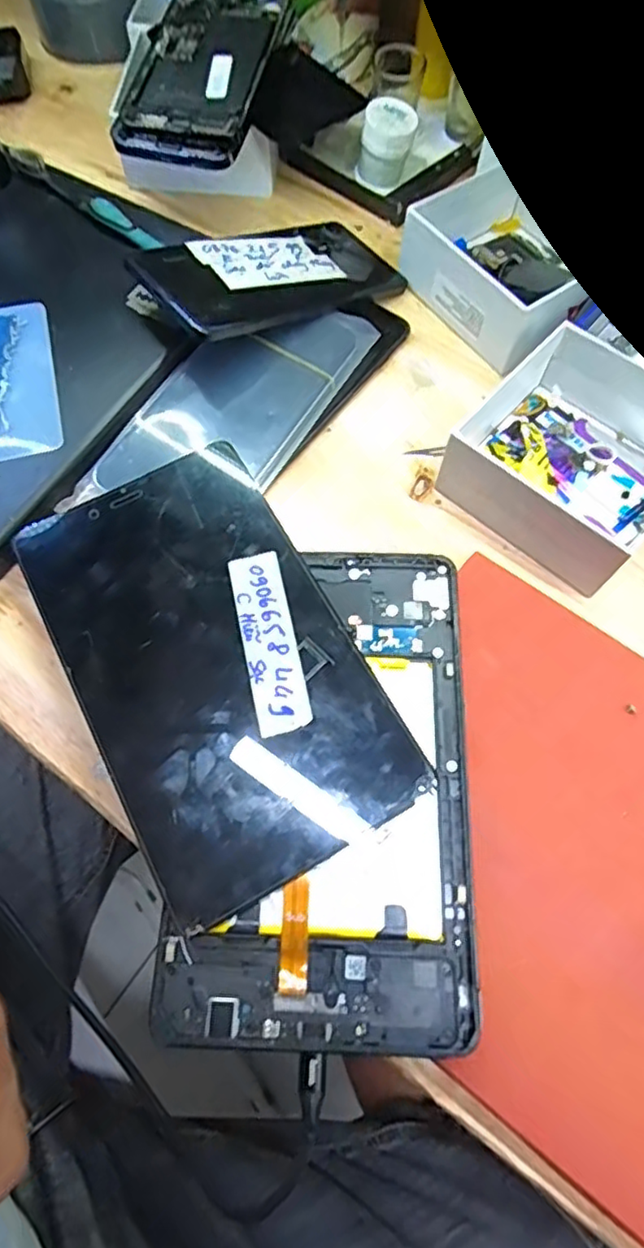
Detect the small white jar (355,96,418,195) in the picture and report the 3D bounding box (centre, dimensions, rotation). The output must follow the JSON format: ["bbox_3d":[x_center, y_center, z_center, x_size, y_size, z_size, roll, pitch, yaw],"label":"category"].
[{"bbox_3d":[0.042,-0.318,0.412,0.036,0.037,0.034,0,68,0],"label":"small white jar"}]

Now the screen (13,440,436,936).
[{"bbox_3d":[-0.052,0.014,0.285,0.118,0.006,0.204,-28,72,-10],"label":"screen"}]

